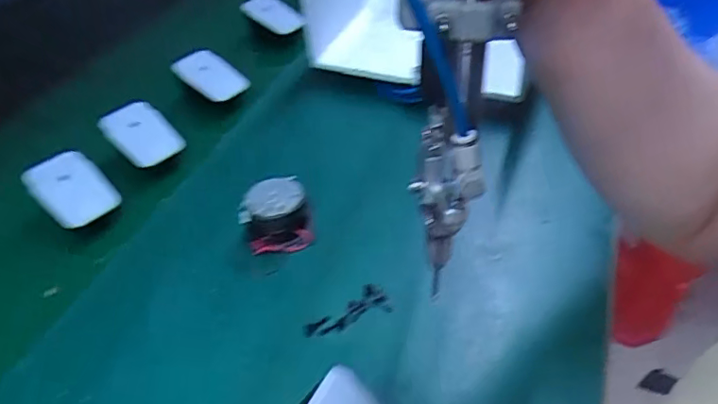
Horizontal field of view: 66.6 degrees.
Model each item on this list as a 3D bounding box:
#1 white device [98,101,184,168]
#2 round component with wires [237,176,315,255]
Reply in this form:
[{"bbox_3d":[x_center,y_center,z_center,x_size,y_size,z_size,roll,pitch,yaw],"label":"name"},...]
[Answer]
[{"bbox_3d":[-0.199,-0.063,0.506,0.054,0.013,0.069,-35,77,-30],"label":"white device"},{"bbox_3d":[-0.064,0.011,0.420,0.049,0.041,0.045,-1,43,1],"label":"round component with wires"}]

